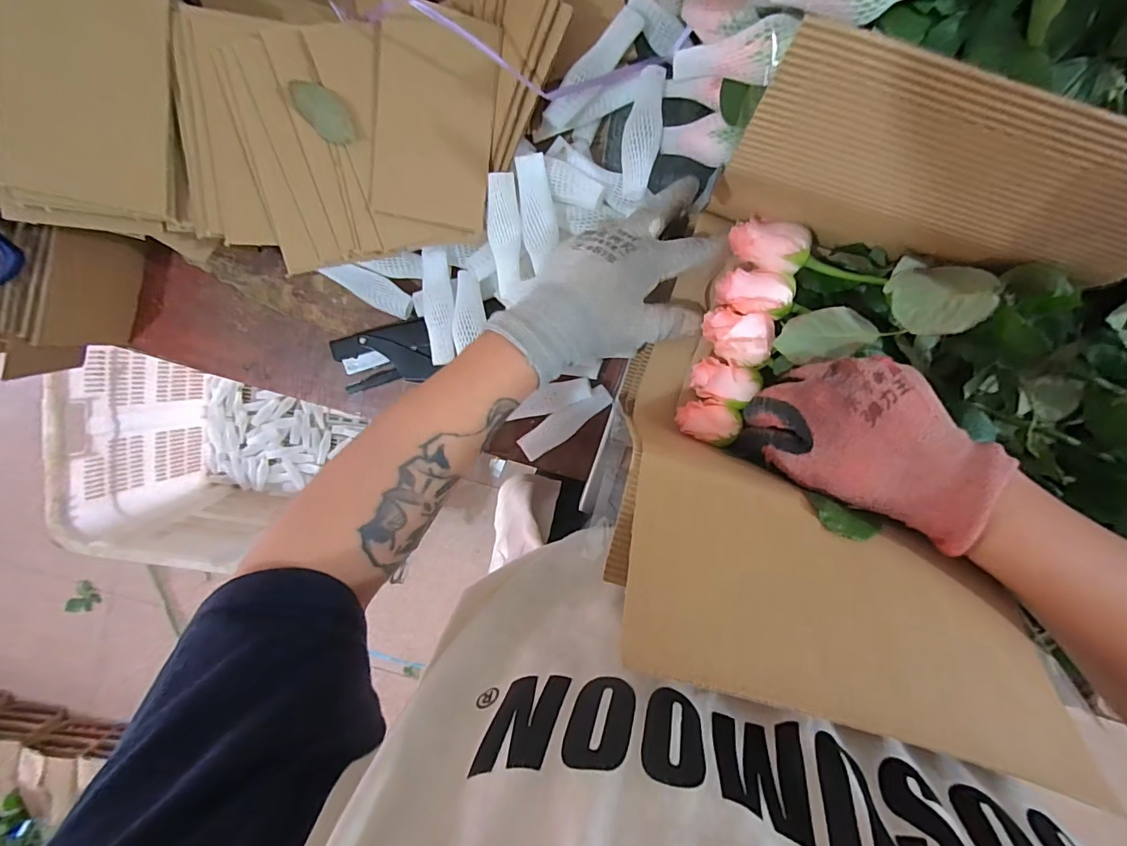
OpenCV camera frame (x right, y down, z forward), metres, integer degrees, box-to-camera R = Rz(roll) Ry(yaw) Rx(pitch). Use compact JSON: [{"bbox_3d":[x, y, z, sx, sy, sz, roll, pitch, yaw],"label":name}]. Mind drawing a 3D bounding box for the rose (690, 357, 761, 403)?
[{"bbox_3d":[0.107,-0.027,0.324,0.039,0.020,0.026,17,97,-2],"label":"rose"}]

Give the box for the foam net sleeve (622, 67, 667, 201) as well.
[{"bbox_3d":[0.058,-0.212,0.357,0.026,0.020,0.090,7,97,0],"label":"foam net sleeve"}]

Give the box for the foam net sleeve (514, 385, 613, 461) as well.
[{"bbox_3d":[0.002,0.000,0.428,0.090,0.012,0.026,-33,96,5],"label":"foam net sleeve"}]

